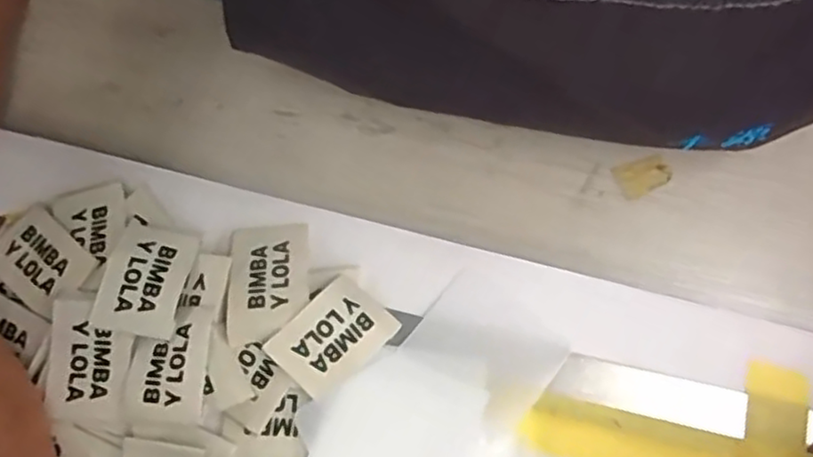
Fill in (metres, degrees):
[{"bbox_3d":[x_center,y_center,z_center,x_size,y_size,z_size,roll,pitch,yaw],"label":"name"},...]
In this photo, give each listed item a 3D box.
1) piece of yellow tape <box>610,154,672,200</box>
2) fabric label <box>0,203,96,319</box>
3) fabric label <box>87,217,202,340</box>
[{"bbox_3d":[0.114,-0.026,0.325,0.025,0.004,0.018,-24,75,-3],"label":"piece of yellow tape"},{"bbox_3d":[-0.163,0.014,0.299,0.048,0.004,0.033,36,79,20],"label":"fabric label"},{"bbox_3d":[-0.110,0.019,0.287,0.035,0.007,0.049,11,63,1],"label":"fabric label"}]

